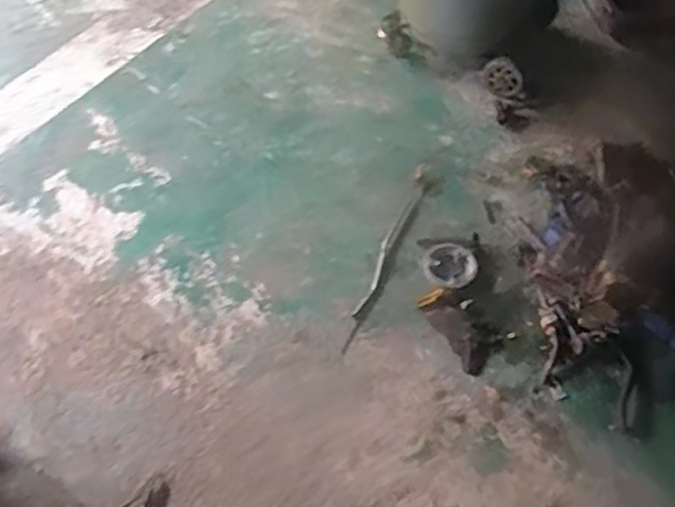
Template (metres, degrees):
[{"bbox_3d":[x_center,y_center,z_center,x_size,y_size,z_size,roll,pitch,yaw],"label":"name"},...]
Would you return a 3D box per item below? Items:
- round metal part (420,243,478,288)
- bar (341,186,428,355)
[{"bbox_3d":[0.258,0.027,1.631,0.123,0.020,0.111,26,59,14],"label":"round metal part"},{"bbox_3d":[0.109,0.021,1.663,0.042,0.013,0.489,21,58,11],"label":"bar"}]

